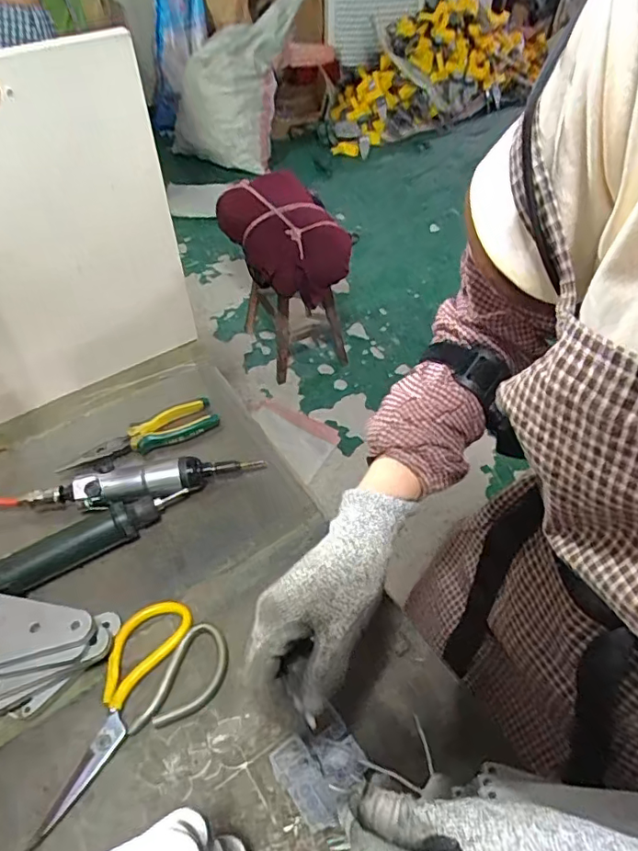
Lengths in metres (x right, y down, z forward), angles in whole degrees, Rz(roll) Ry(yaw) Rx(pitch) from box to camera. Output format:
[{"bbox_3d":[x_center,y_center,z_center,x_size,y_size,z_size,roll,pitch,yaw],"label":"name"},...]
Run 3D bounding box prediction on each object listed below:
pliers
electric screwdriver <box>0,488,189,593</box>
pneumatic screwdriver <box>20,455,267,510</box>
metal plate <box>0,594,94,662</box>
[{"bbox_3d":[-0.223,0.012,0.675,0.186,0.021,0.049,-21,53,-17],"label":"pliers"},{"bbox_3d":[-0.259,0.128,0.573,0.238,0.038,0.037,-25,55,-20],"label":"electric screwdriver"},{"bbox_3d":[-0.199,0.069,0.621,0.271,0.040,0.042,-13,51,-11],"label":"pneumatic screwdriver"},{"bbox_3d":[-0.258,0.180,0.485,0.099,0.006,0.063,-5,48,-6],"label":"metal plate"}]

